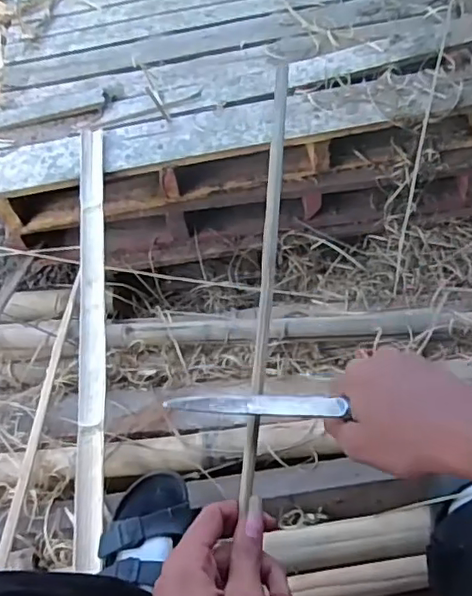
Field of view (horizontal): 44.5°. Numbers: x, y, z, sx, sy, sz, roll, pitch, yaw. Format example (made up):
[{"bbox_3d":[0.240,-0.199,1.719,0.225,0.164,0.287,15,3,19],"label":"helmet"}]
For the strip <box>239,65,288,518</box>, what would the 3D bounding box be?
[{"bbox_3d":[0.026,-0.042,0.453,0.012,0.011,0.371,4,66,5],"label":"strip"}]

